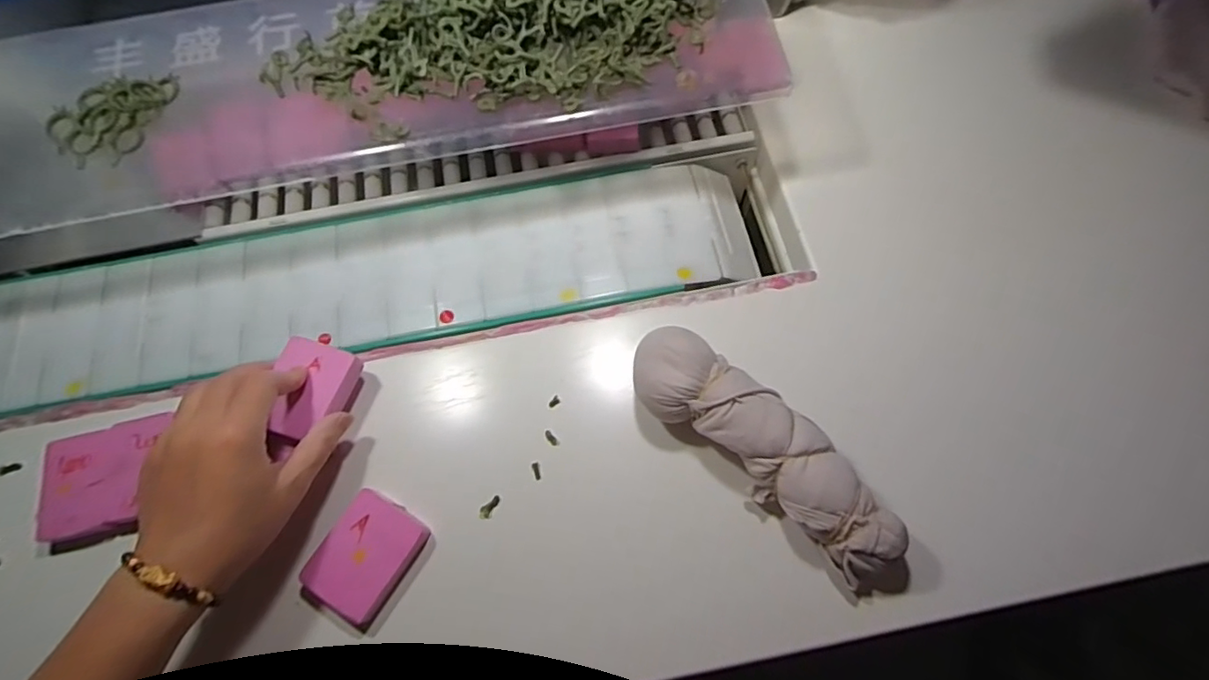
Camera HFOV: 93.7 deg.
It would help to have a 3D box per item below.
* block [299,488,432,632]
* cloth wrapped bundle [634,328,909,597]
[{"bbox_3d":[-0.161,0.145,0.380,0.055,0.015,0.073,29,72,12],"label":"block"},{"bbox_3d":[0.106,0.073,0.375,0.214,0.051,0.058,39,75,15],"label":"cloth wrapped bundle"}]

